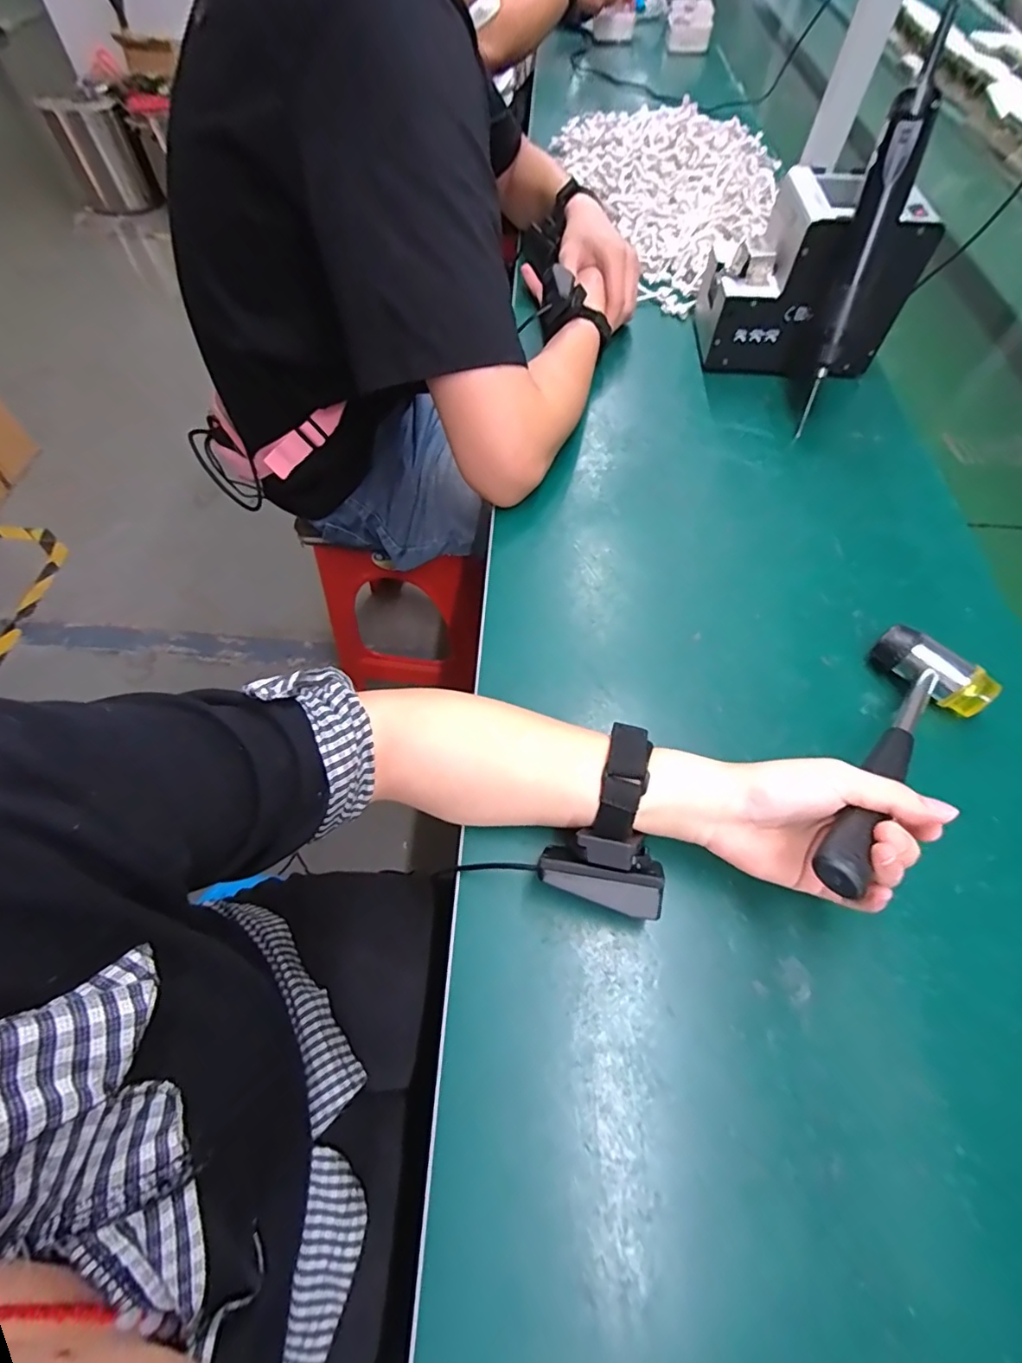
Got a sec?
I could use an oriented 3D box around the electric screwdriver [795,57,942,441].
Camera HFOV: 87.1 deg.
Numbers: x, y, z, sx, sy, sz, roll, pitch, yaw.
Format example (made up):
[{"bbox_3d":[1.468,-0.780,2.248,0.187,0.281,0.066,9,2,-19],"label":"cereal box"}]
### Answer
[{"bbox_3d":[0.321,-0.378,0.499,0.038,0.262,0.029,14,27,9],"label":"electric screwdriver"}]

